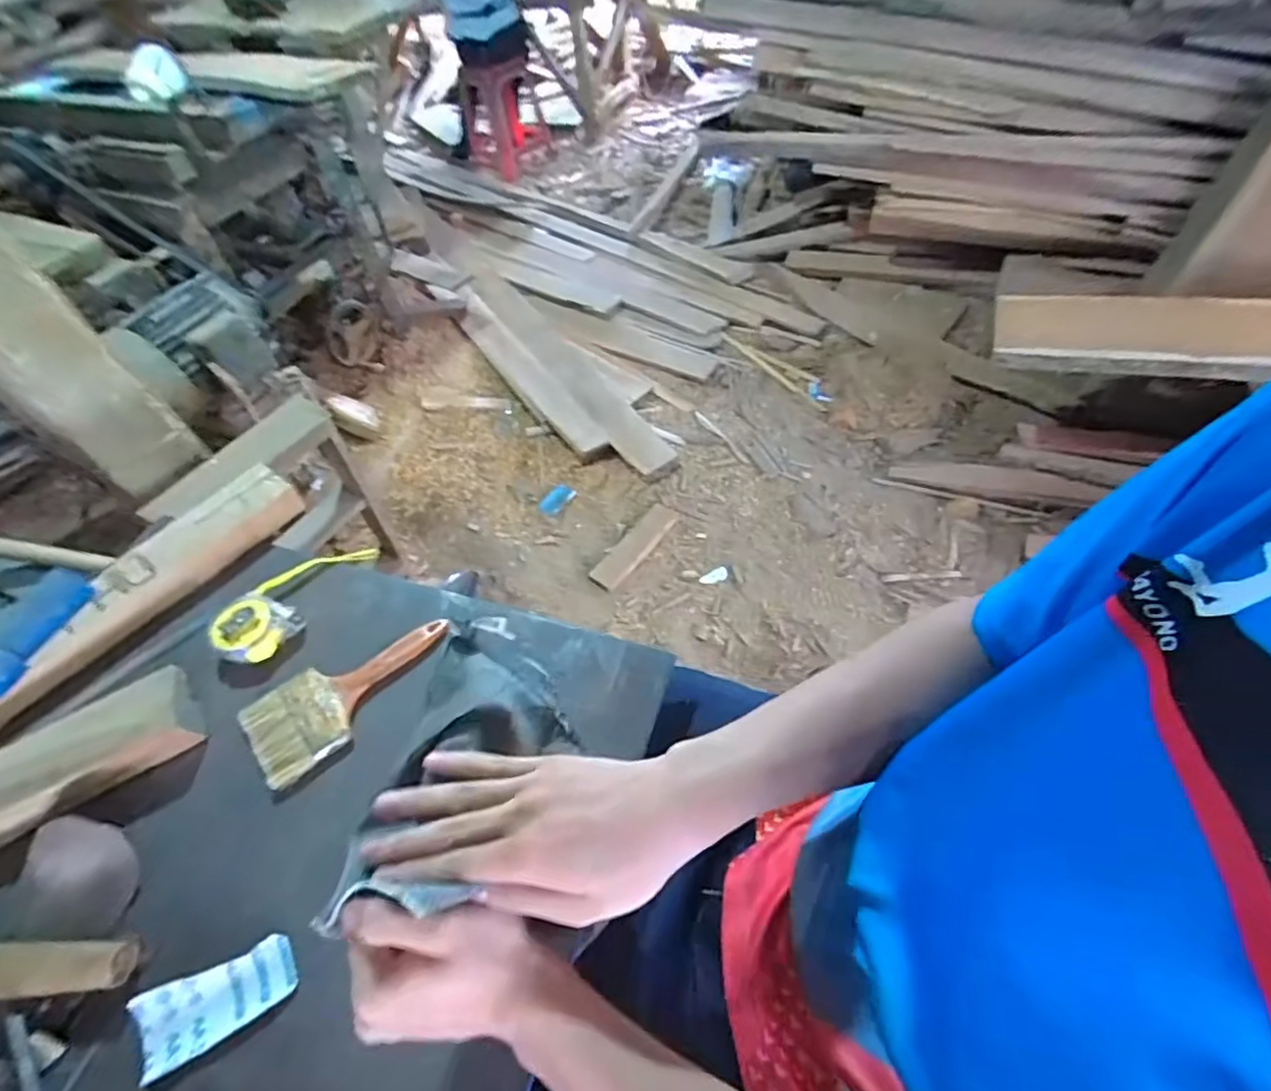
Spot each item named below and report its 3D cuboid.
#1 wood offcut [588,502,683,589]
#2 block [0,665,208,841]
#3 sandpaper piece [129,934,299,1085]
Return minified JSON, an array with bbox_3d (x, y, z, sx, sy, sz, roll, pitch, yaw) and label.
[{"bbox_3d":[-0.005,-0.007,1.631,0.085,0.030,0.304,27,59,24],"label":"wood offcut"},{"bbox_3d":[-0.496,0.190,0.527,0.230,0.048,0.075,-28,54,-15],"label":"block"},{"bbox_3d":[-0.294,0.319,0.443,0.100,0.014,0.051,-27,54,-14],"label":"sandpaper piece"}]

